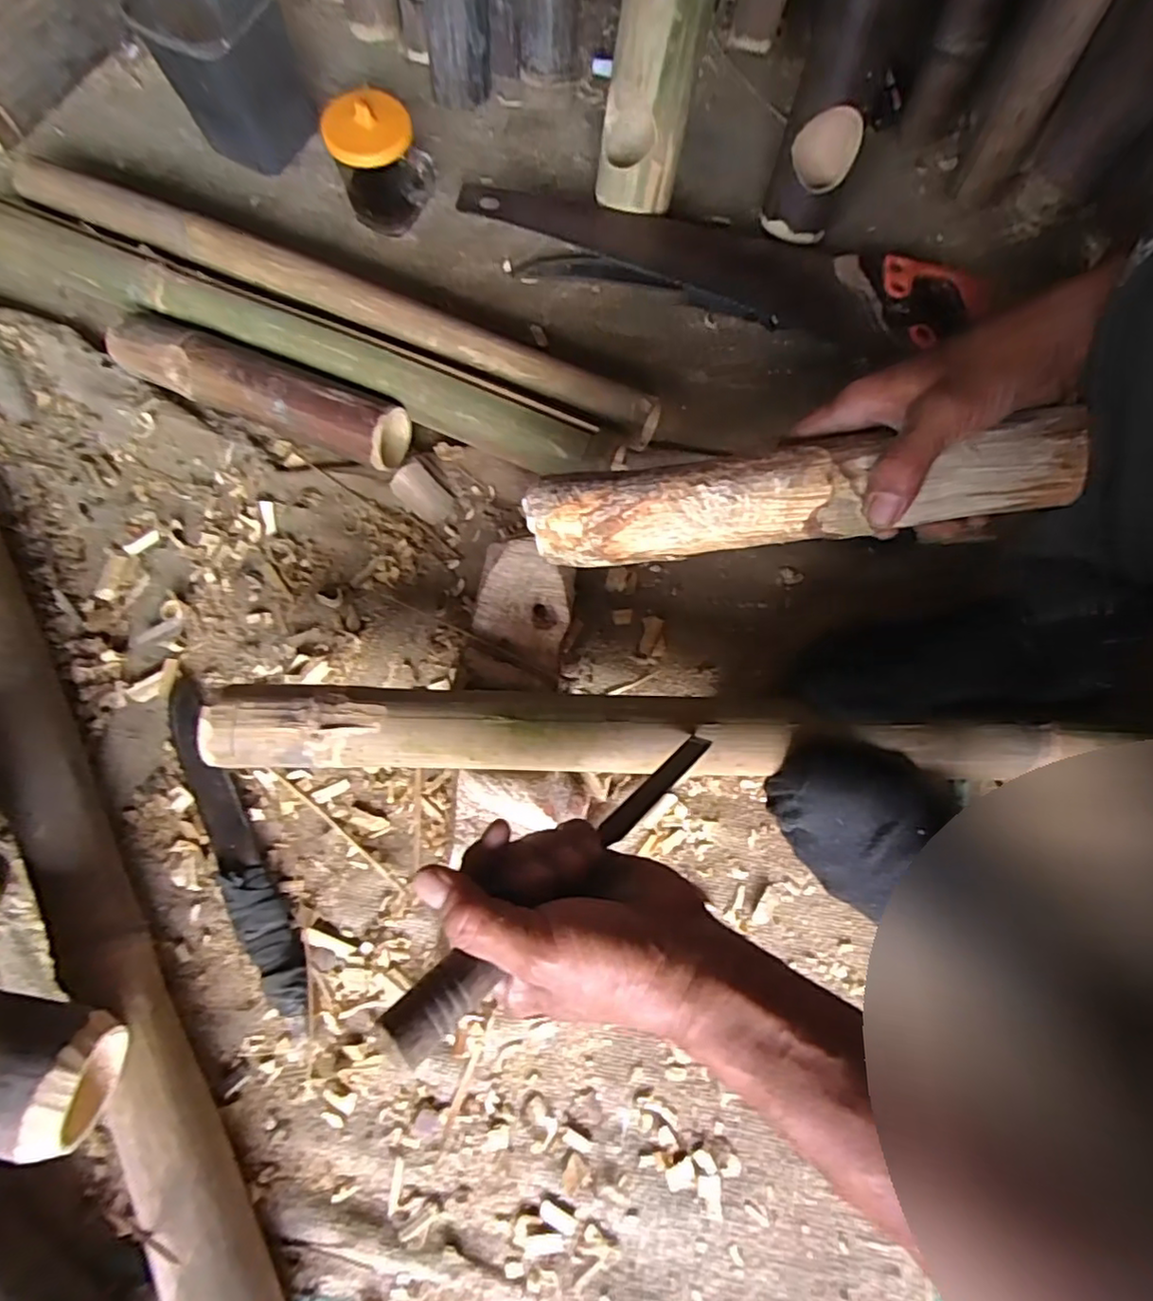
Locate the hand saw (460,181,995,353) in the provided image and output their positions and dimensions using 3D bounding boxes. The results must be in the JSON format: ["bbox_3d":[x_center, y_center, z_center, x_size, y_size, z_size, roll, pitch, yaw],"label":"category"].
[{"bbox_3d":[0.139,-0.371,0.610,0.508,0.045,0.120,18,75,5],"label":"hand saw"}]

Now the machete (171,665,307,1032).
[{"bbox_3d":[-0.255,0.141,0.472,0.032,0.021,0.278,-29,76,-8],"label":"machete"}]

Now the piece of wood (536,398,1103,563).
[{"bbox_3d":[0.117,-0.096,0.388,0.304,0.038,0.054,-3,73,21],"label":"piece of wood"}]

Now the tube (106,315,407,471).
[{"bbox_3d":[-0.277,-0.227,0.559,0.263,0.055,0.059,20,75,6],"label":"tube"}]

